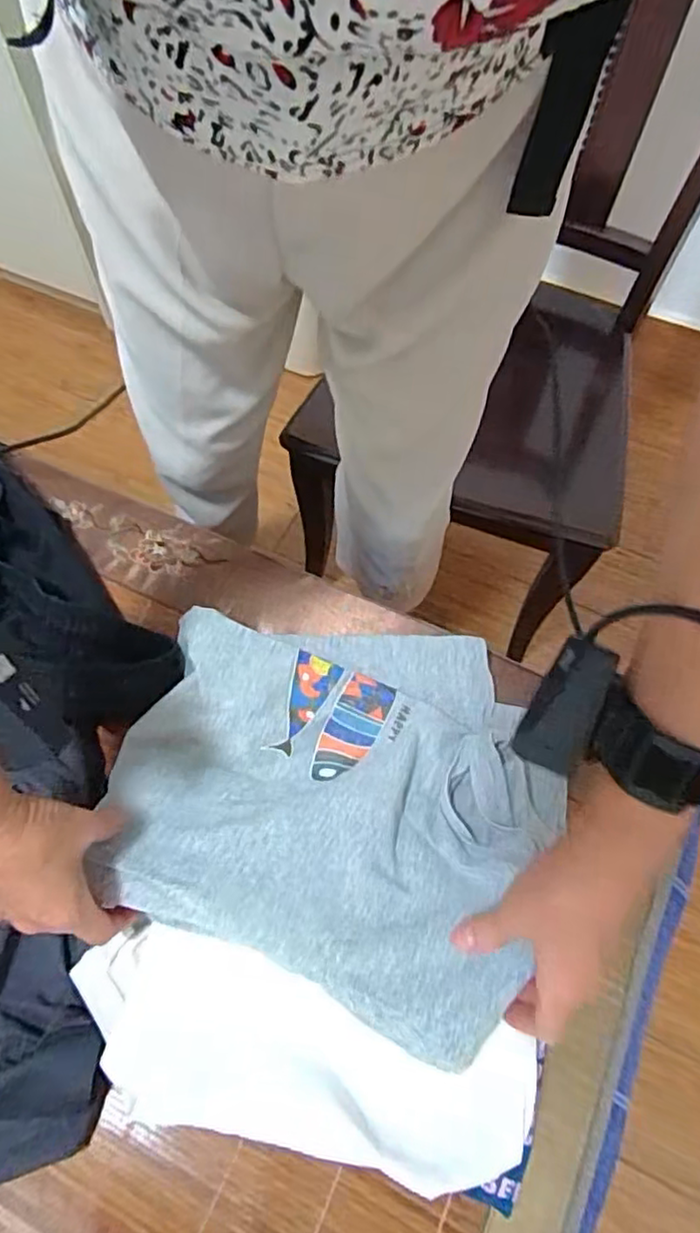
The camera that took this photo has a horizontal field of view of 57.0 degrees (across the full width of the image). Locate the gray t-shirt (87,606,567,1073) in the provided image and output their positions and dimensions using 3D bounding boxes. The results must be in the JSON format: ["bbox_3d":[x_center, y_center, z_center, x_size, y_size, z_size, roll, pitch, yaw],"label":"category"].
[{"bbox_3d":[-0.008,0.116,0.493,0.316,0.074,0.280,21,66,9],"label":"gray t-shirt"}]

